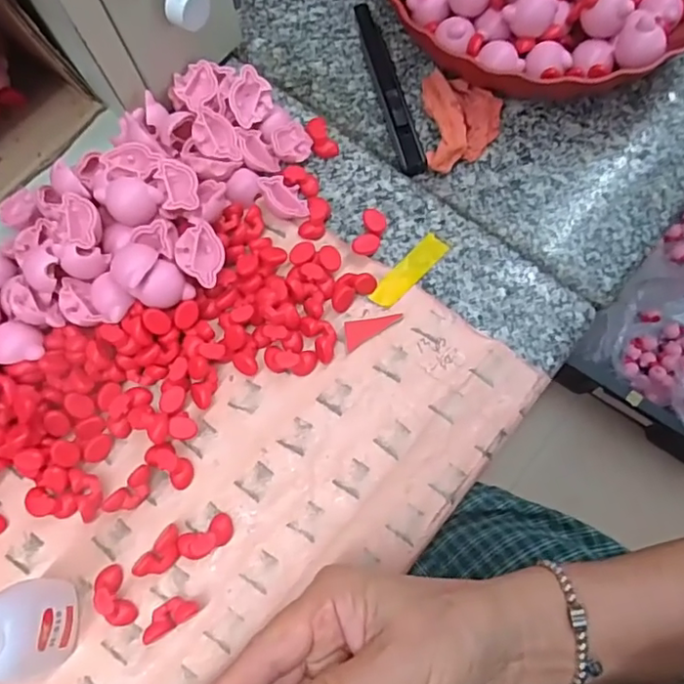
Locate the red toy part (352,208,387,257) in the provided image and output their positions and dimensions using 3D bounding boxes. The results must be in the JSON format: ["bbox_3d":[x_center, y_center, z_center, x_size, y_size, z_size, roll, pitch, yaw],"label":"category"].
[{"bbox_3d":[0.018,-0.069,0.369,0.017,0.014,0.030,19,76,5],"label":"red toy part"}]

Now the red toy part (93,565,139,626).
[{"bbox_3d":[-0.123,0.138,0.306,0.014,0.014,0.032,-26,77,-7],"label":"red toy part"}]

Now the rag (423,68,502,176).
[{"bbox_3d":[0.083,-0.153,0.389,0.052,0.017,0.079,0,75,0],"label":"rag"}]

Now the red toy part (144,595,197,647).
[{"bbox_3d":[-0.093,0.147,0.304,0.028,0.010,0.014,-32,77,-9],"label":"red toy part"}]

